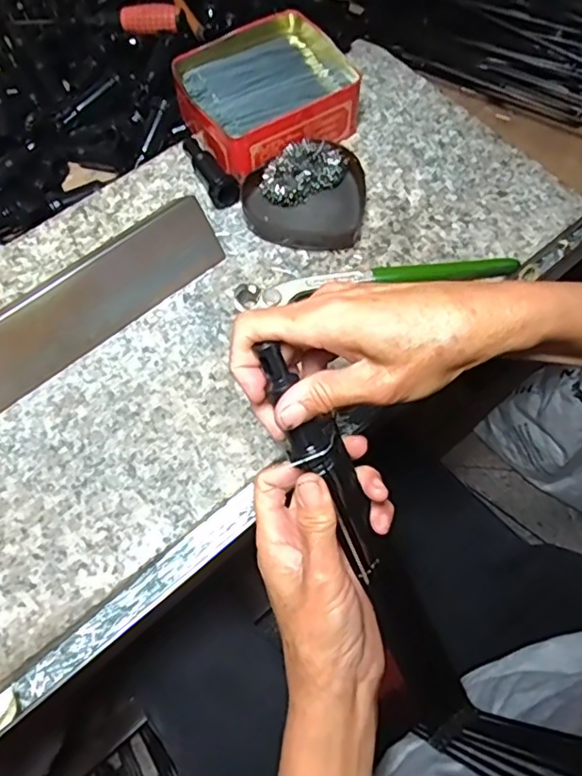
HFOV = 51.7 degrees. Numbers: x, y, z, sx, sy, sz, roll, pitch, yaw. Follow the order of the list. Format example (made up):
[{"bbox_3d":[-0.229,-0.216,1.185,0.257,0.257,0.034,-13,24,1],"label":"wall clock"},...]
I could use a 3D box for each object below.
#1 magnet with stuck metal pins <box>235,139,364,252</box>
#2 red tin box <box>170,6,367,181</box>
[{"bbox_3d":[0.009,-0.147,0.454,0.092,0.024,0.085,0,67,-1],"label":"magnet with stuck metal pins"},{"bbox_3d":[-0.021,-0.233,0.477,0.128,0.040,0.113,-32,71,-13],"label":"red tin box"}]

